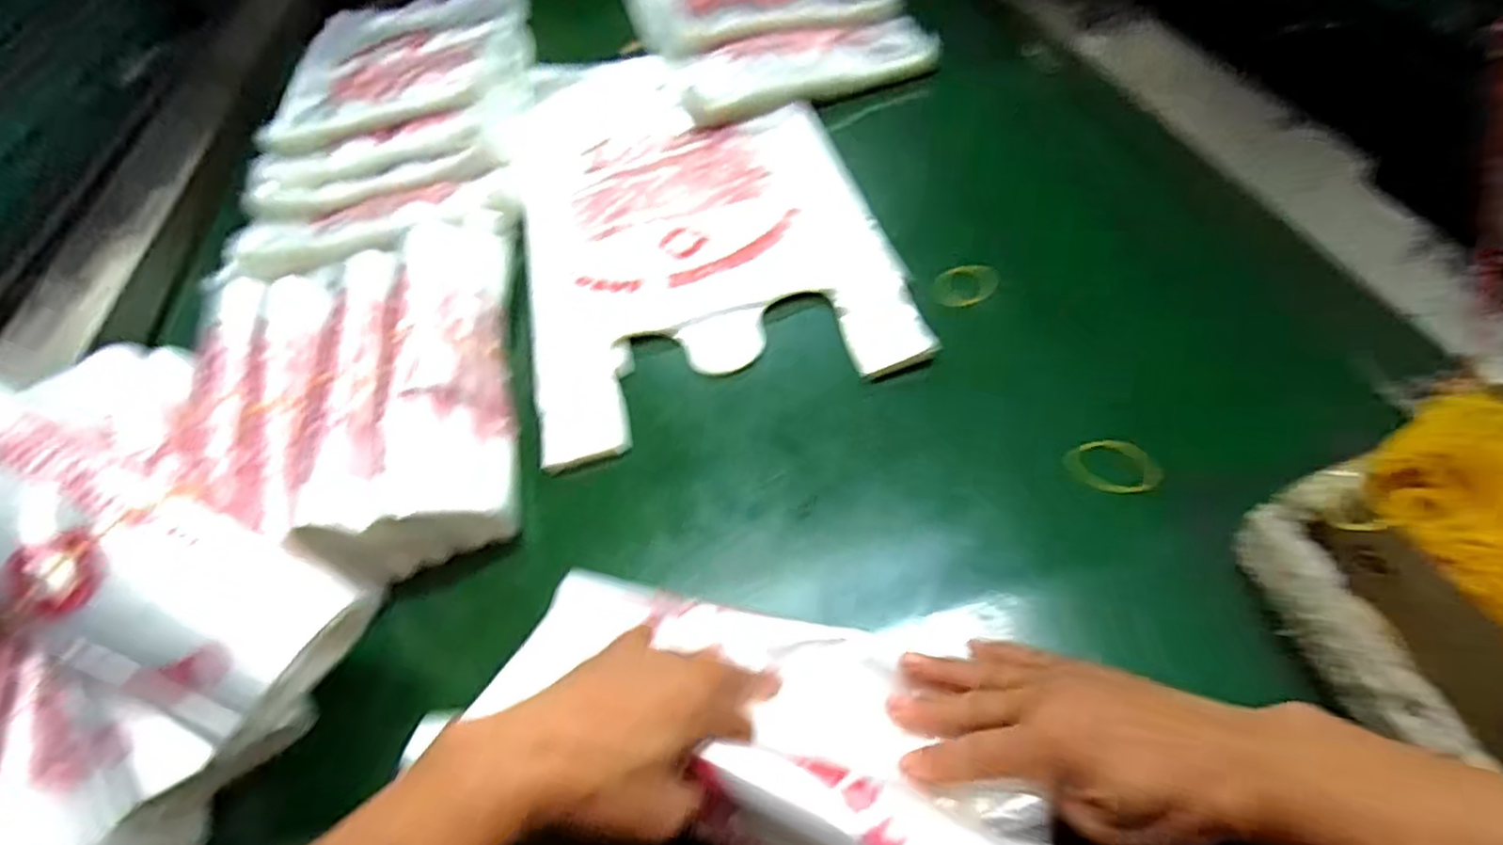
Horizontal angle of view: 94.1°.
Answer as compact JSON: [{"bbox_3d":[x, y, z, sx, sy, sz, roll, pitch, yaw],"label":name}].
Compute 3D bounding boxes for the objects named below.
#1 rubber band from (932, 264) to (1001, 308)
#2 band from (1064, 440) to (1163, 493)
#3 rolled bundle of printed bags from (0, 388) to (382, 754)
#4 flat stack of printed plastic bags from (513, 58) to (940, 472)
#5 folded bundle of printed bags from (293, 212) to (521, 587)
[{"bbox_3d":[0.172,-0.108,0.555,0.058,0.009,0.044,-9,53,-4],"label":"rubber band"},{"bbox_3d":[0.231,0.028,0.449,0.058,0.004,0.041,-9,51,4],"label":"band"},{"bbox_3d":[-0.368,0.068,0.392,0.305,0.078,0.099,29,58,3],"label":"rolled bundle of printed bags"},{"bbox_3d":[-0.062,-0.203,0.659,0.310,0.030,0.492,-12,54,-7],"label":"flat stack of printed plastic bags"},{"bbox_3d":[-0.245,-0.060,0.551,0.115,0.052,0.358,-8,53,-4],"label":"folded bundle of printed bags"}]

